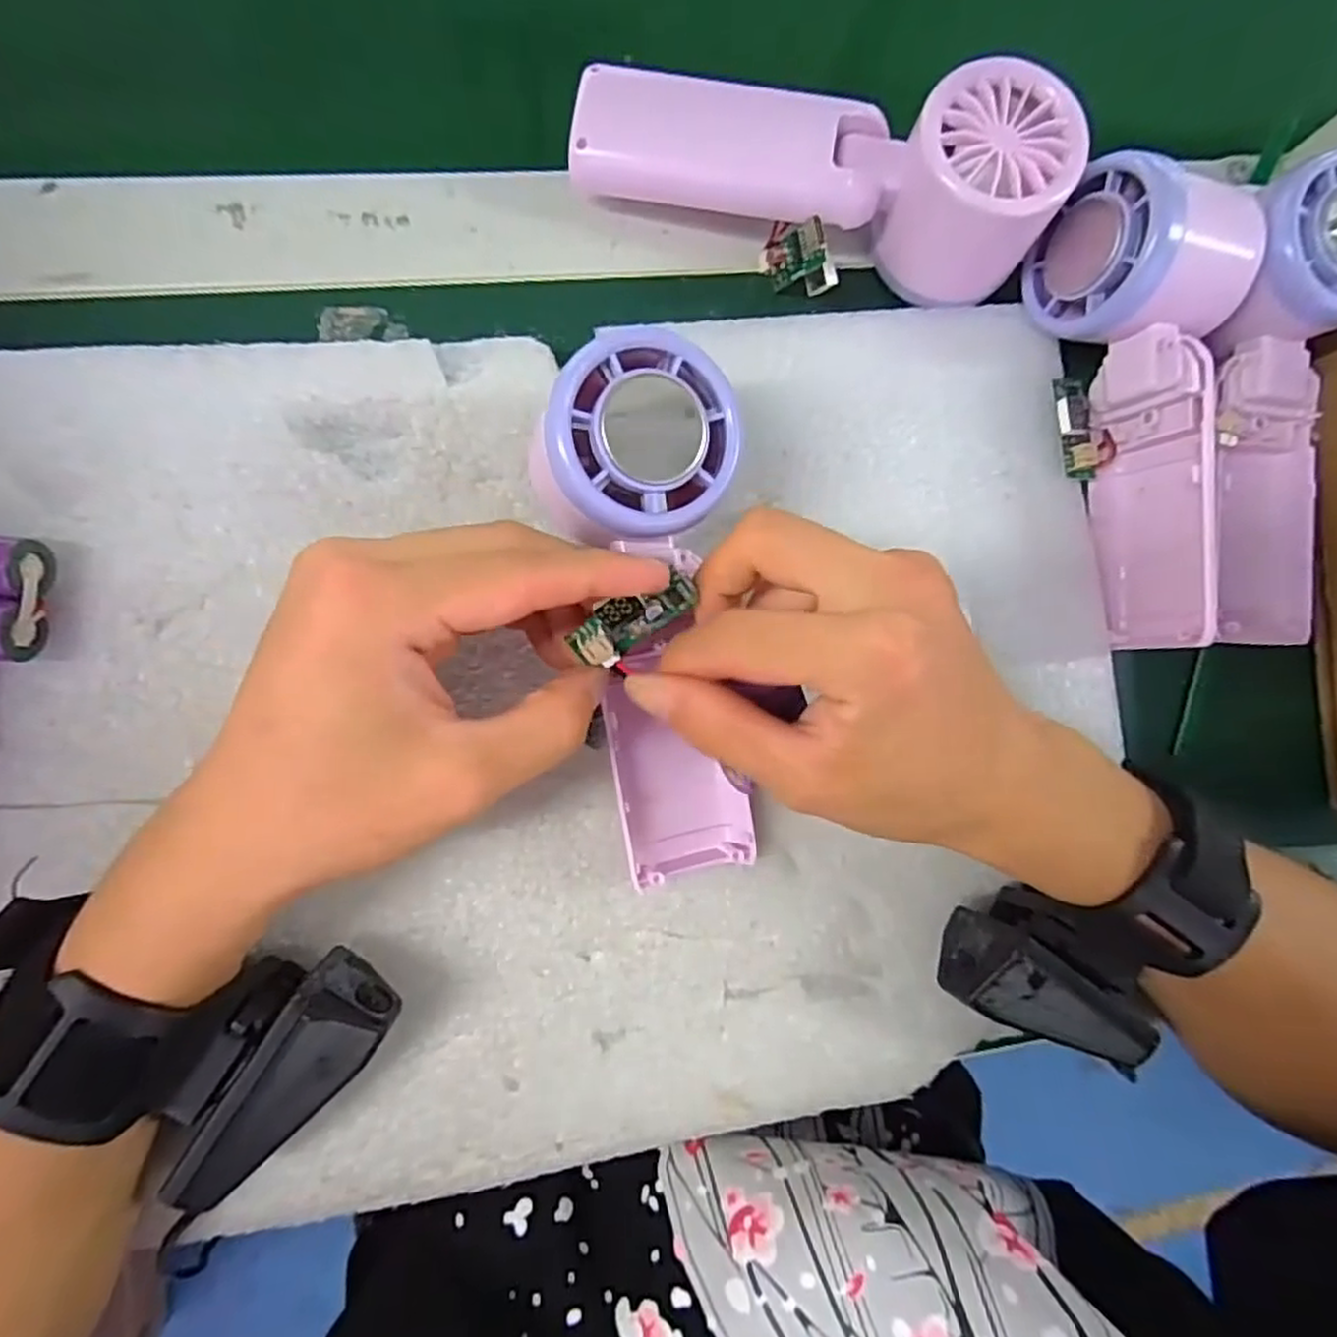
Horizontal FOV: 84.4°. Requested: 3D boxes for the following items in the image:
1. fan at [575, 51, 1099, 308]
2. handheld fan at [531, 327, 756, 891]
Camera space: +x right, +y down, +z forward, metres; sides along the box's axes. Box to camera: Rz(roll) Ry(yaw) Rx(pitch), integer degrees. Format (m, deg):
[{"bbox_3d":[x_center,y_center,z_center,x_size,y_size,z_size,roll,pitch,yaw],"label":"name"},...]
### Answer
[{"bbox_3d":[0.052,-0.176,0.251,0.166,0.048,0.056,14,85,-6],"label":"fan"},{"bbox_3d":[-0.003,-0.011,0.227,0.055,0.031,0.169,-7,108,-7],"label":"handheld fan"}]

